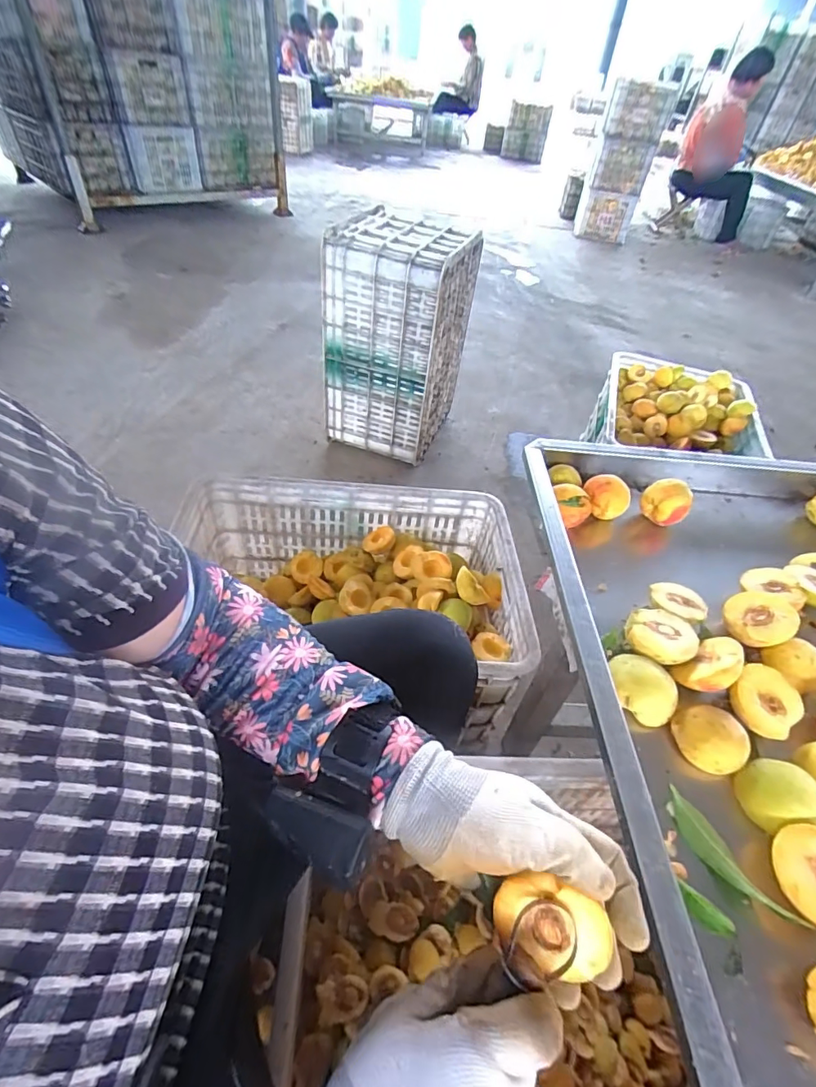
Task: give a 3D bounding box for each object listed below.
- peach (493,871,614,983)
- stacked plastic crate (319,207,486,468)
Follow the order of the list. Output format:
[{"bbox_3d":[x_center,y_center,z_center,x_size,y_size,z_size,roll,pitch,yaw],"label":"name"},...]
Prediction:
[{"bbox_3d":[0.081,0.209,0.269,0.058,0.027,0.055,-27,81,14],"label":"peach"},{"bbox_3d":[-0.023,-0.519,1.229,0.275,0.493,0.312,19,48,11],"label":"stacked plastic crate"}]

